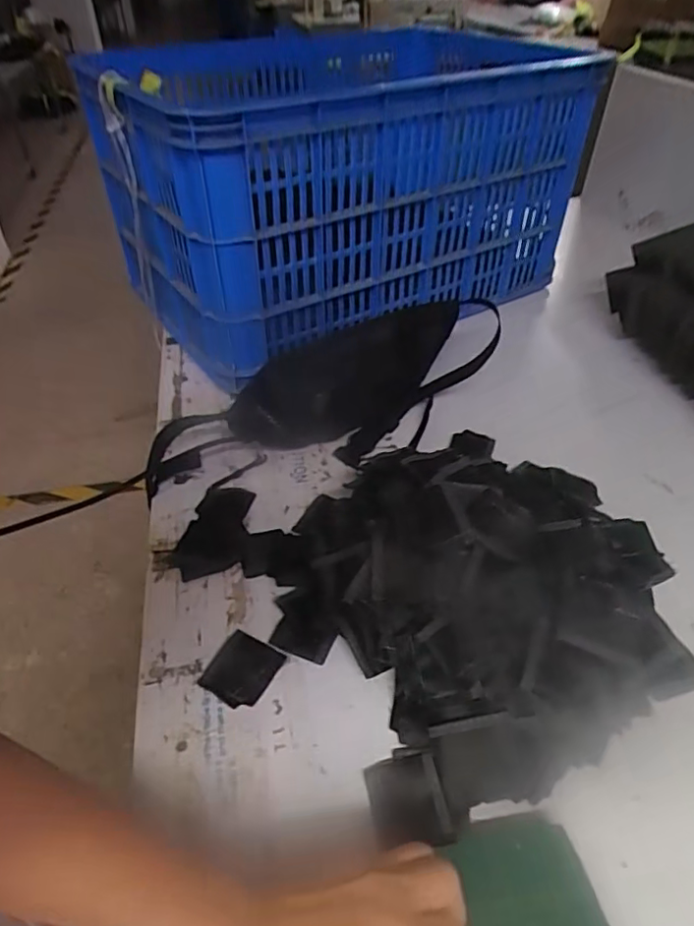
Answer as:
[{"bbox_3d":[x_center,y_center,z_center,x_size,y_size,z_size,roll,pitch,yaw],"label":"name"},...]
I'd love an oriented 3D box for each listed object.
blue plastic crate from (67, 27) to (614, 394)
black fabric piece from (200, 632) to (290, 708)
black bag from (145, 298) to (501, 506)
[{"bbox_3d":[-0.006,-0.376,0.805,0.543,0.302,0.346,-26,48,-26],"label":"blue plastic crate"},{"bbox_3d":[-0.082,0.160,0.448,0.050,0.006,0.053,21,42,23],"label":"black fabric piece"},{"bbox_3d":[-0.021,-0.066,0.612,0.393,0.120,0.070,-18,45,-19],"label":"black bag"}]

